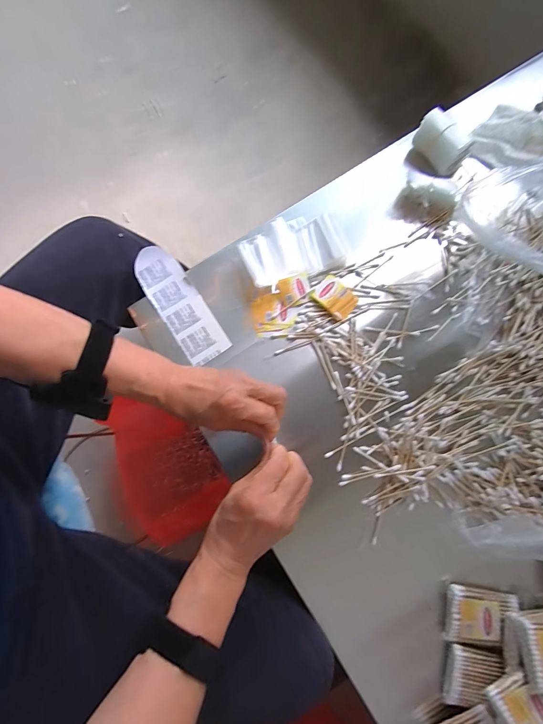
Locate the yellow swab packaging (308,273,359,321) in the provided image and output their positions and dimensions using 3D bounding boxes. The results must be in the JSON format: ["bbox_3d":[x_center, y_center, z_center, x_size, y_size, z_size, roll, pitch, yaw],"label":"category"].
[{"bbox_3d":[0.086,-0.087,0.461,0.042,0.015,0.057,-44,82,-7],"label":"yellow swab packaging"}]

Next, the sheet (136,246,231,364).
[{"bbox_3d":[-0.130,-0.081,0.476,0.061,0.009,0.182,-35,81,-4],"label":"sheet"}]

